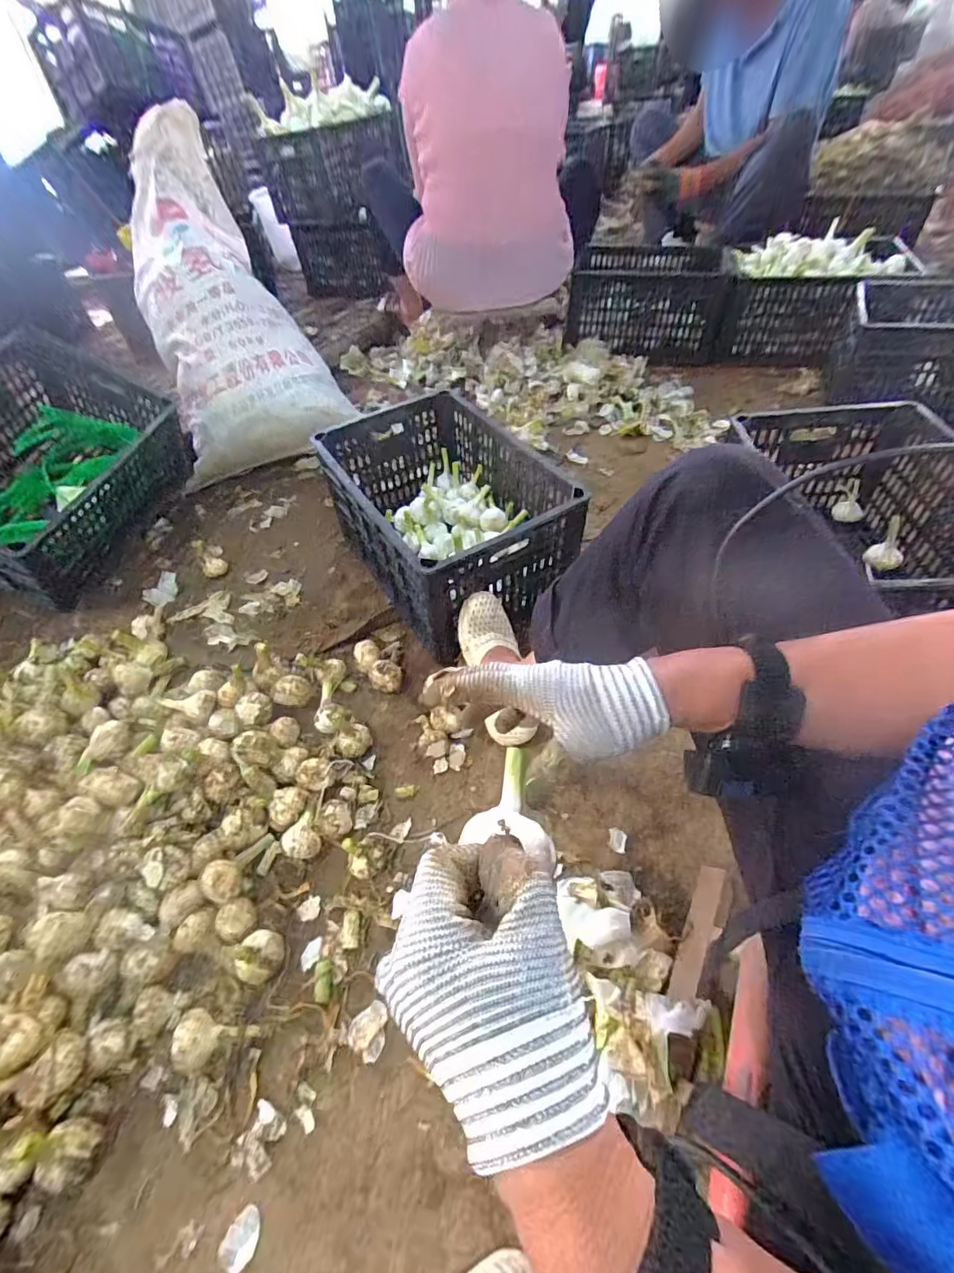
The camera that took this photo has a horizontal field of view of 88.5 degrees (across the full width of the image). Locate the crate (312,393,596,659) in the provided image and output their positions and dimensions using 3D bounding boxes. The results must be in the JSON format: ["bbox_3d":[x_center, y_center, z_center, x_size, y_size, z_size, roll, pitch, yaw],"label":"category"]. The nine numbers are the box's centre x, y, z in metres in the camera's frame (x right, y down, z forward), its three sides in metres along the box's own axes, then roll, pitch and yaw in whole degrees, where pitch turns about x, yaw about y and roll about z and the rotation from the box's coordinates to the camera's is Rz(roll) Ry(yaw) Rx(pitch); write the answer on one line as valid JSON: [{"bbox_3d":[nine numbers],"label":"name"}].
[{"bbox_3d":[-0.056,-0.217,0.872,0.296,0.218,0.447,-26,53,-16],"label":"crate"}]

